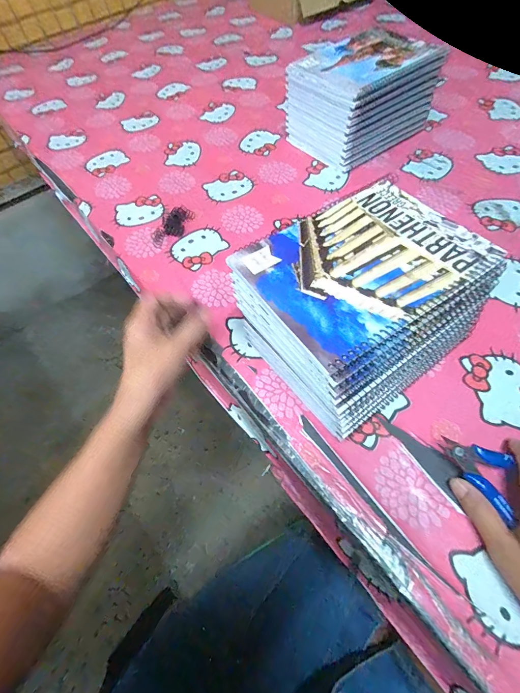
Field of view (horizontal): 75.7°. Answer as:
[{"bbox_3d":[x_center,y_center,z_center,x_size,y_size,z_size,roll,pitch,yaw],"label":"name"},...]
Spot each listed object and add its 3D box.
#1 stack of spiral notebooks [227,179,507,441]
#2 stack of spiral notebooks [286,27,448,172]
[{"bbox_3d":[0.094,-0.037,0.341,0.212,0.118,0.169,-32,61,-14],"label":"stack of spiral notebooks"},{"bbox_3d":[0.168,-0.419,0.568,0.201,0.119,0.153,-34,62,-15],"label":"stack of spiral notebooks"}]

